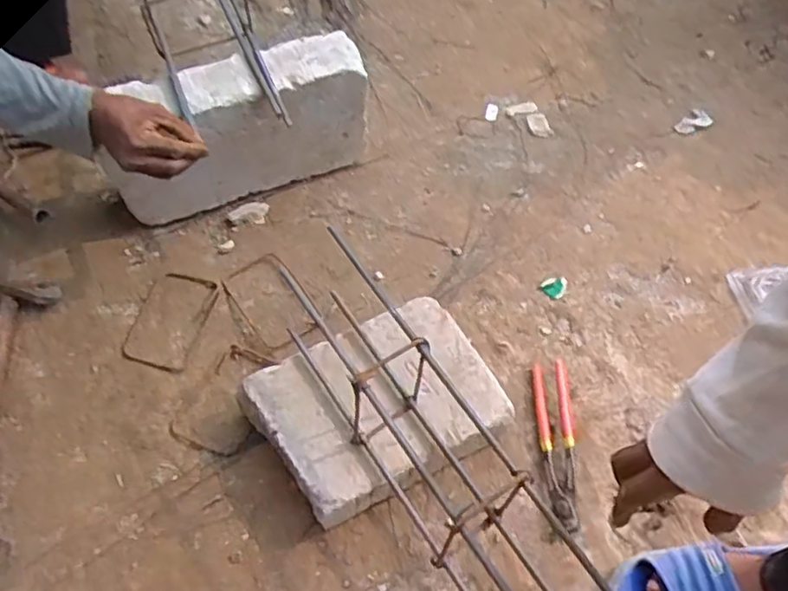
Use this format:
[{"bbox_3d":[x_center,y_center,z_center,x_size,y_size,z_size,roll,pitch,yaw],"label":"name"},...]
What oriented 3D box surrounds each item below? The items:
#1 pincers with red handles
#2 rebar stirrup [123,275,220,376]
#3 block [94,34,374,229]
[{"bbox_3d":[0.210,0.180,0.861,0.046,0.024,0.224,2,55,0],"label":"pincers with red handles"},{"bbox_3d":[-0.310,0.031,0.931,0.093,0.020,0.149,13,56,8],"label":"rebar stirrup"},{"bbox_3d":[-0.227,-0.234,1.006,0.385,0.216,0.087,-19,58,-13],"label":"block"}]

